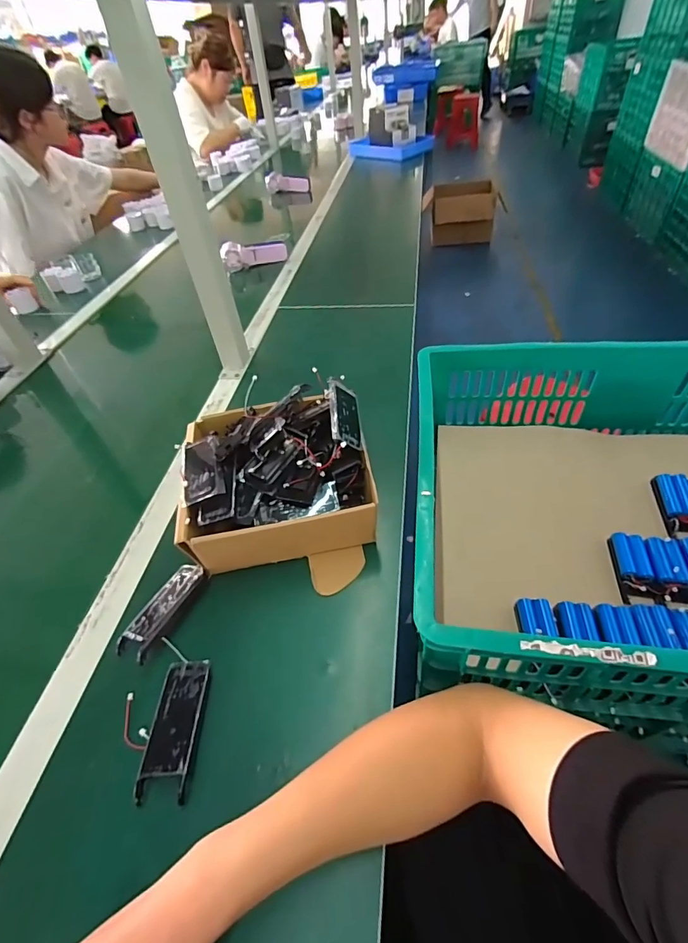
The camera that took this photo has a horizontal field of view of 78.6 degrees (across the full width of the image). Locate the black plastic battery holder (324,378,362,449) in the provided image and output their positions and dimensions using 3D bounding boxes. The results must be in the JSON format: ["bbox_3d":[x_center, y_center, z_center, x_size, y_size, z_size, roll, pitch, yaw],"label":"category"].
[{"bbox_3d":[0.001,-0.072,0.518,0.047,0.012,0.098,25,45,-37],"label":"black plastic battery holder"}]

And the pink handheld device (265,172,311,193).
[{"bbox_3d":[-0.211,-1.082,1.575,0.164,0.062,0.057,-8,46,2],"label":"pink handheld device"}]

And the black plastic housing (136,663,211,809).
[{"bbox_3d":[-0.148,0.225,0.374,0.040,0.021,0.104,-5,46,5],"label":"black plastic housing"}]

